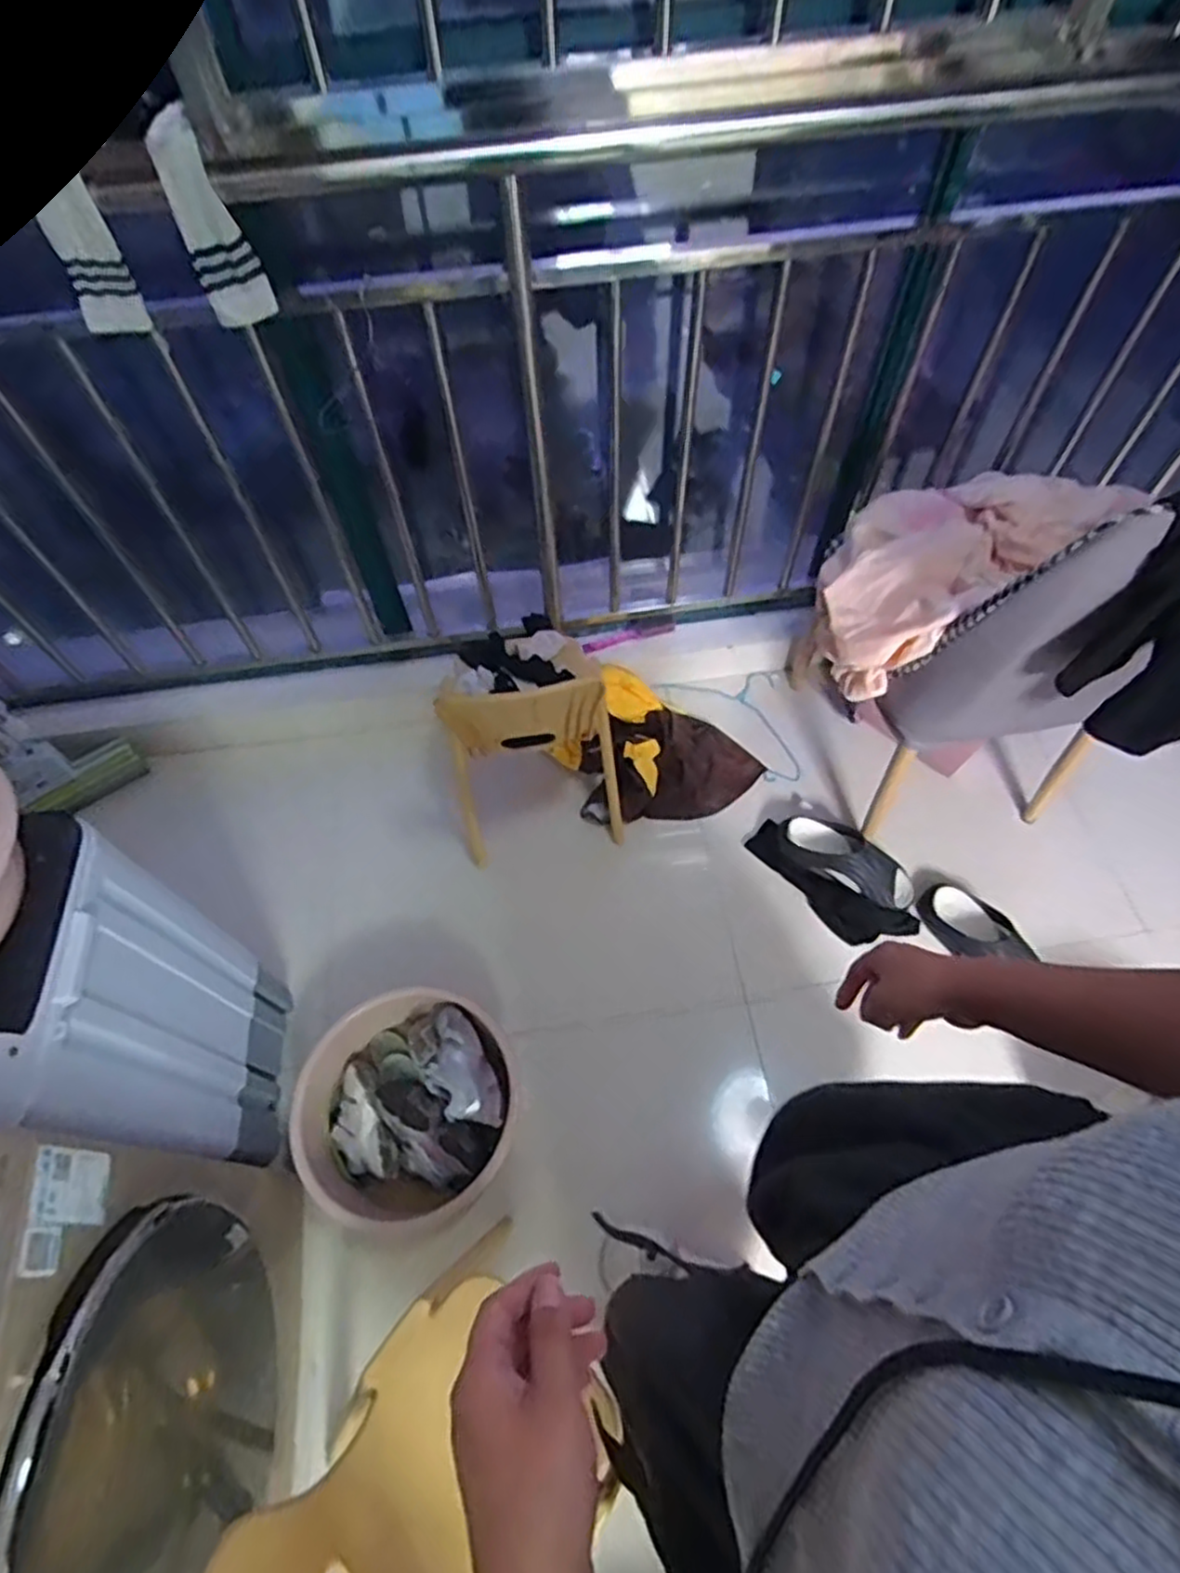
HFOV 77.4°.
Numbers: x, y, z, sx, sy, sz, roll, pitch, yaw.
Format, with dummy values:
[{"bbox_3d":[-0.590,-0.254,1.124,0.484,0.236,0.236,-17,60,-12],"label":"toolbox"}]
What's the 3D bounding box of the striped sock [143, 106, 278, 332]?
[{"bbox_3d":[-0.459,-0.677,0.893,0.080,0.219,0.025,-10,58,-4],"label":"striped sock"}]

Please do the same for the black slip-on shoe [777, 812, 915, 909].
[{"bbox_3d":[0.524,0.149,1.504,0.283,0.069,0.133,36,66,23],"label":"black slip-on shoe"}]

